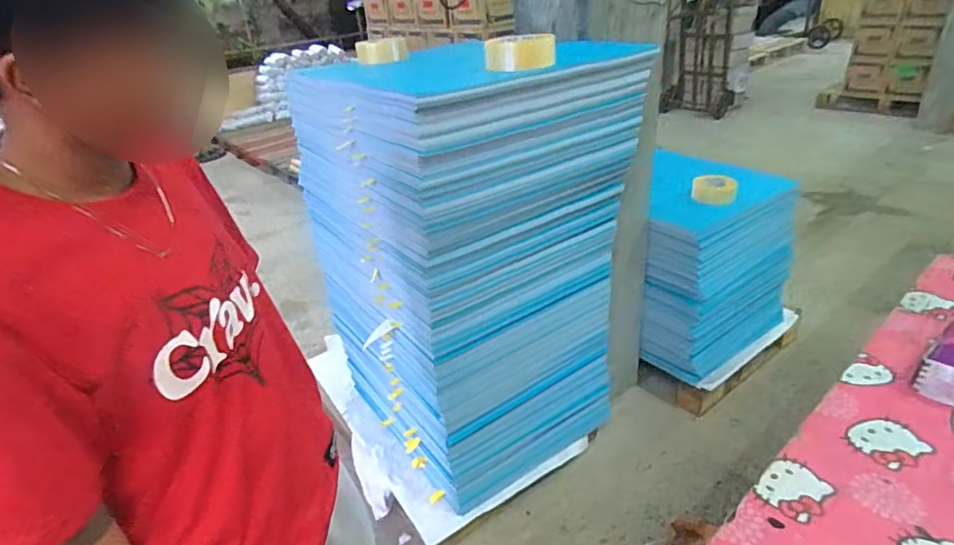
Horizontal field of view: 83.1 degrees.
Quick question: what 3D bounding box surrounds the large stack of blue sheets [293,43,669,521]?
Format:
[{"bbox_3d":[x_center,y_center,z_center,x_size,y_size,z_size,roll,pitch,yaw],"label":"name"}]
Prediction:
[{"bbox_3d":[-0.032,-0.022,1.505,0.618,1.055,0.681,-20,33,-24],"label":"large stack of blue sheets"}]

